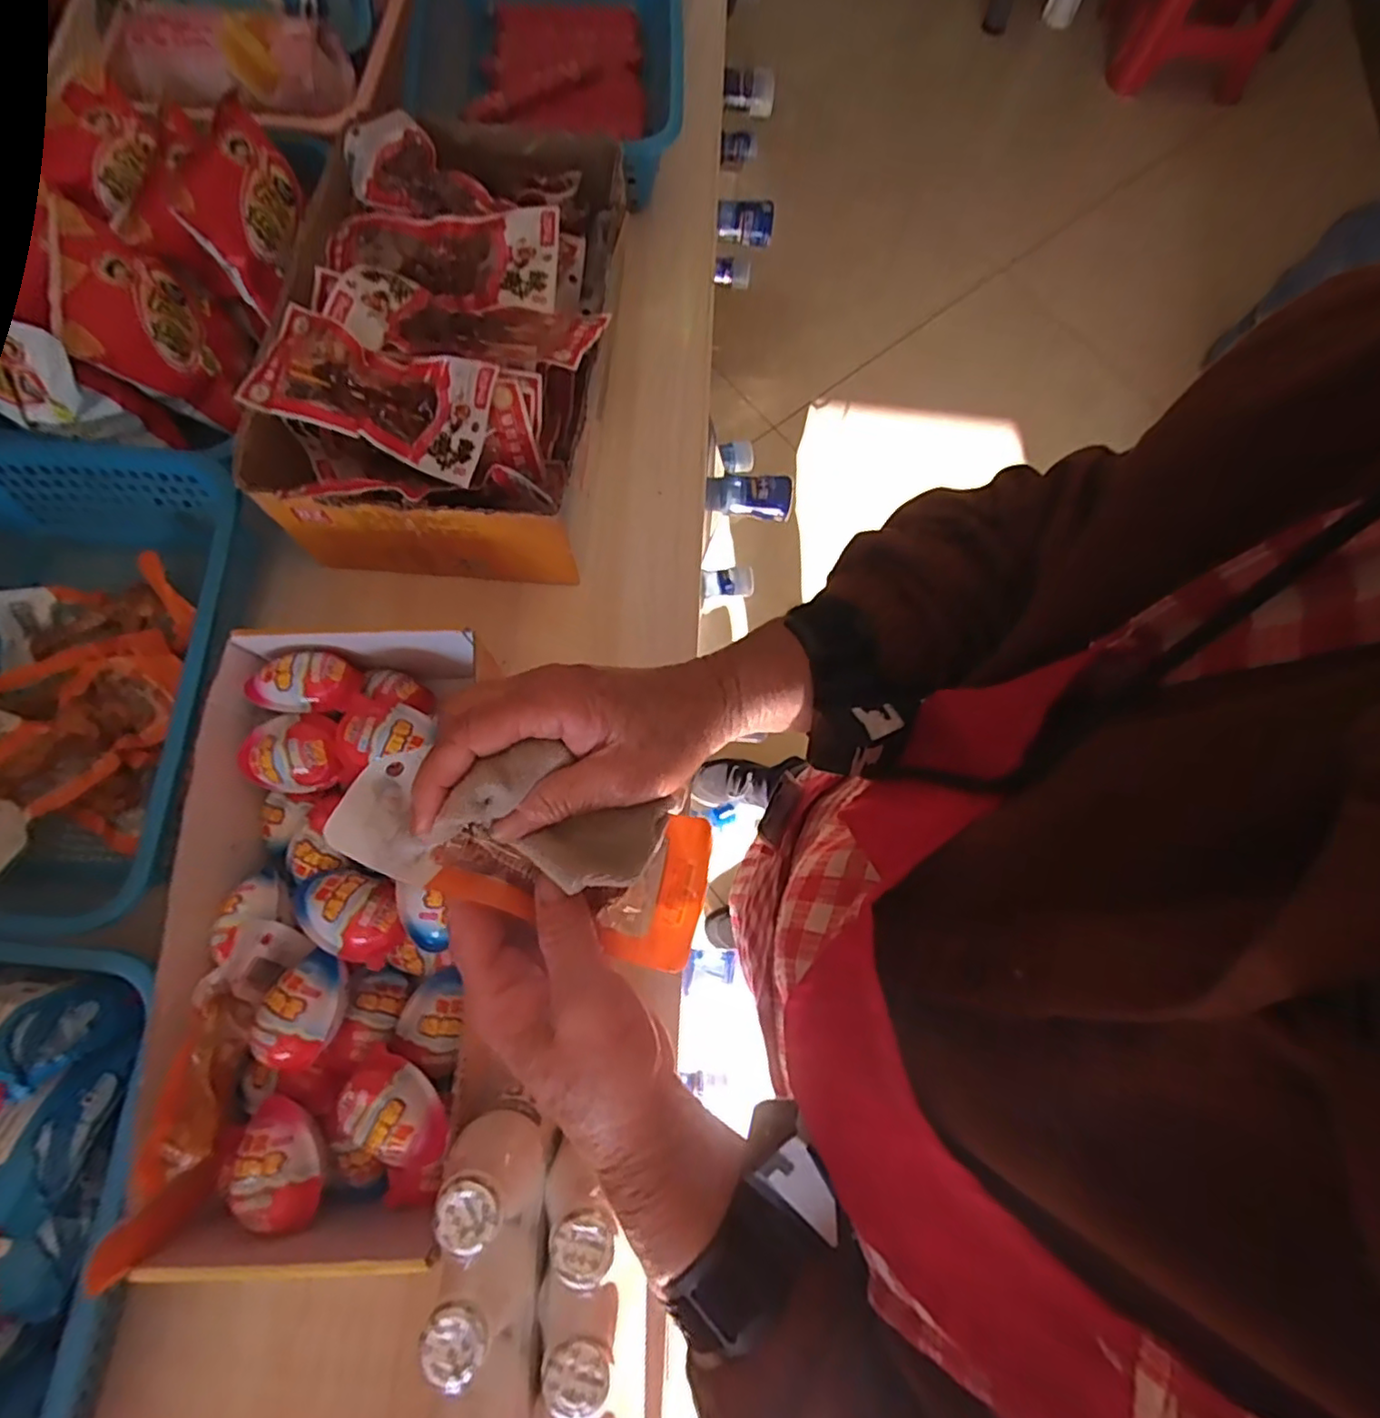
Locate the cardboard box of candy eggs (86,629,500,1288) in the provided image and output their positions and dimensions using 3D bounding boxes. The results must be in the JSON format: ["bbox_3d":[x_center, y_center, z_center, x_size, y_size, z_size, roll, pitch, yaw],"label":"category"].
[{"bbox_3d":[-0.232,0.130,0.414,0.180,0.070,0.365,0,75,-2],"label":"cardboard box of candy eggs"}]

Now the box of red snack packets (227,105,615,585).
[{"bbox_3d":[-0.189,-0.305,0.526,0.242,0.108,0.372,8,74,0],"label":"box of red snack packets"}]

